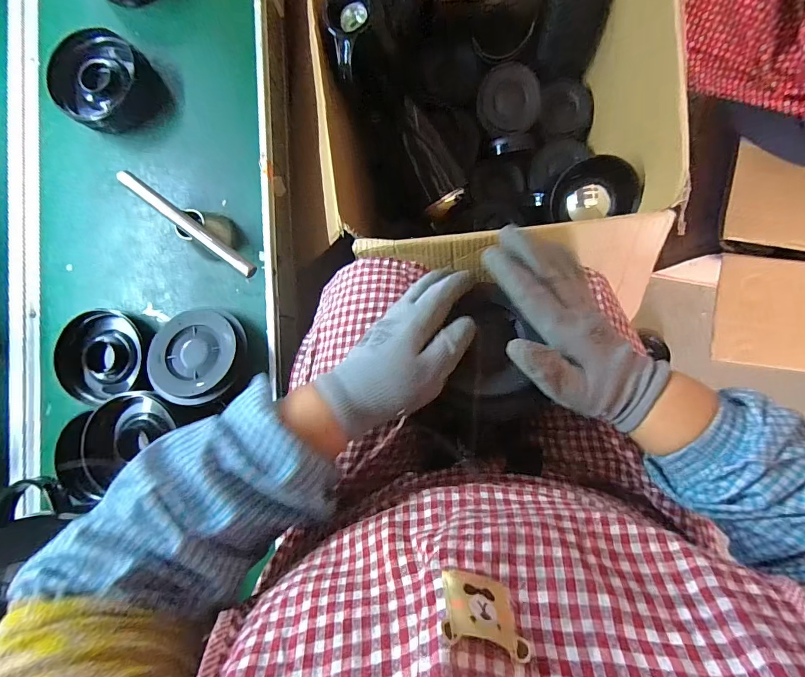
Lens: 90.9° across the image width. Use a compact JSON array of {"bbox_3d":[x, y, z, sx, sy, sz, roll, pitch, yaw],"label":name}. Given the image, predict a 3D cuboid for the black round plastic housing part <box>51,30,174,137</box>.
[{"bbox_3d":[-0.388,-0.333,0.525,0.109,0.060,0.117,0,86,6],"label":"black round plastic housing part"}]

